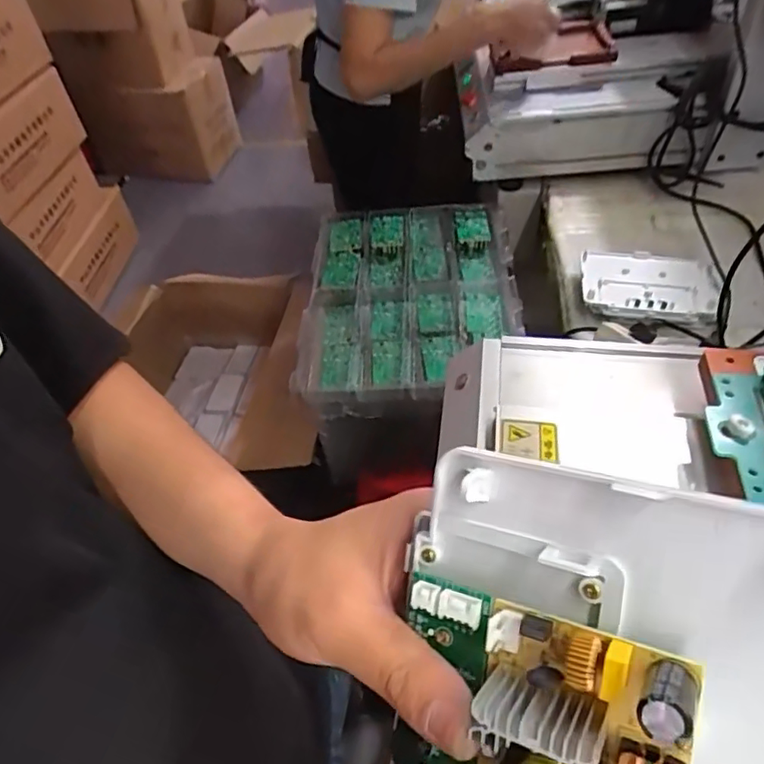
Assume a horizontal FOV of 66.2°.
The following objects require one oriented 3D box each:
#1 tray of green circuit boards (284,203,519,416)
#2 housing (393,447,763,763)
[{"bbox_3d":[0.046,-0.147,1.023,0.365,0.069,0.460,0,61,10],"label":"tray of green circuit boards"},{"bbox_3d":[0.059,0.122,0.168,0.128,0.181,0.037,9,6,25],"label":"housing"}]

